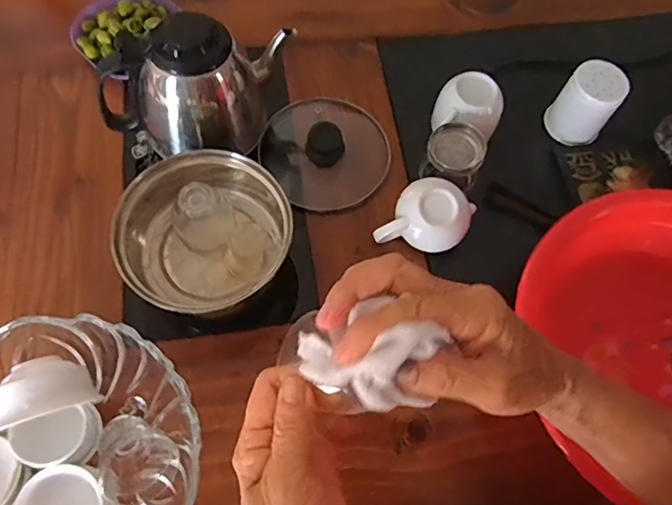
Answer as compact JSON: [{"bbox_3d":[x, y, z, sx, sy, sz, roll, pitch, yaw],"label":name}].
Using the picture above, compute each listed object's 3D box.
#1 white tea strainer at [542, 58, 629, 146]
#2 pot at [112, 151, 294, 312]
[{"bbox_3d":[0.296,-0.176,0.640,0.065,0.075,0.066,32,72,12],"label":"white tea strainer"},{"bbox_3d":[-0.125,-0.022,0.543,0.152,0.101,0.149,0,69,0],"label":"pot"}]

